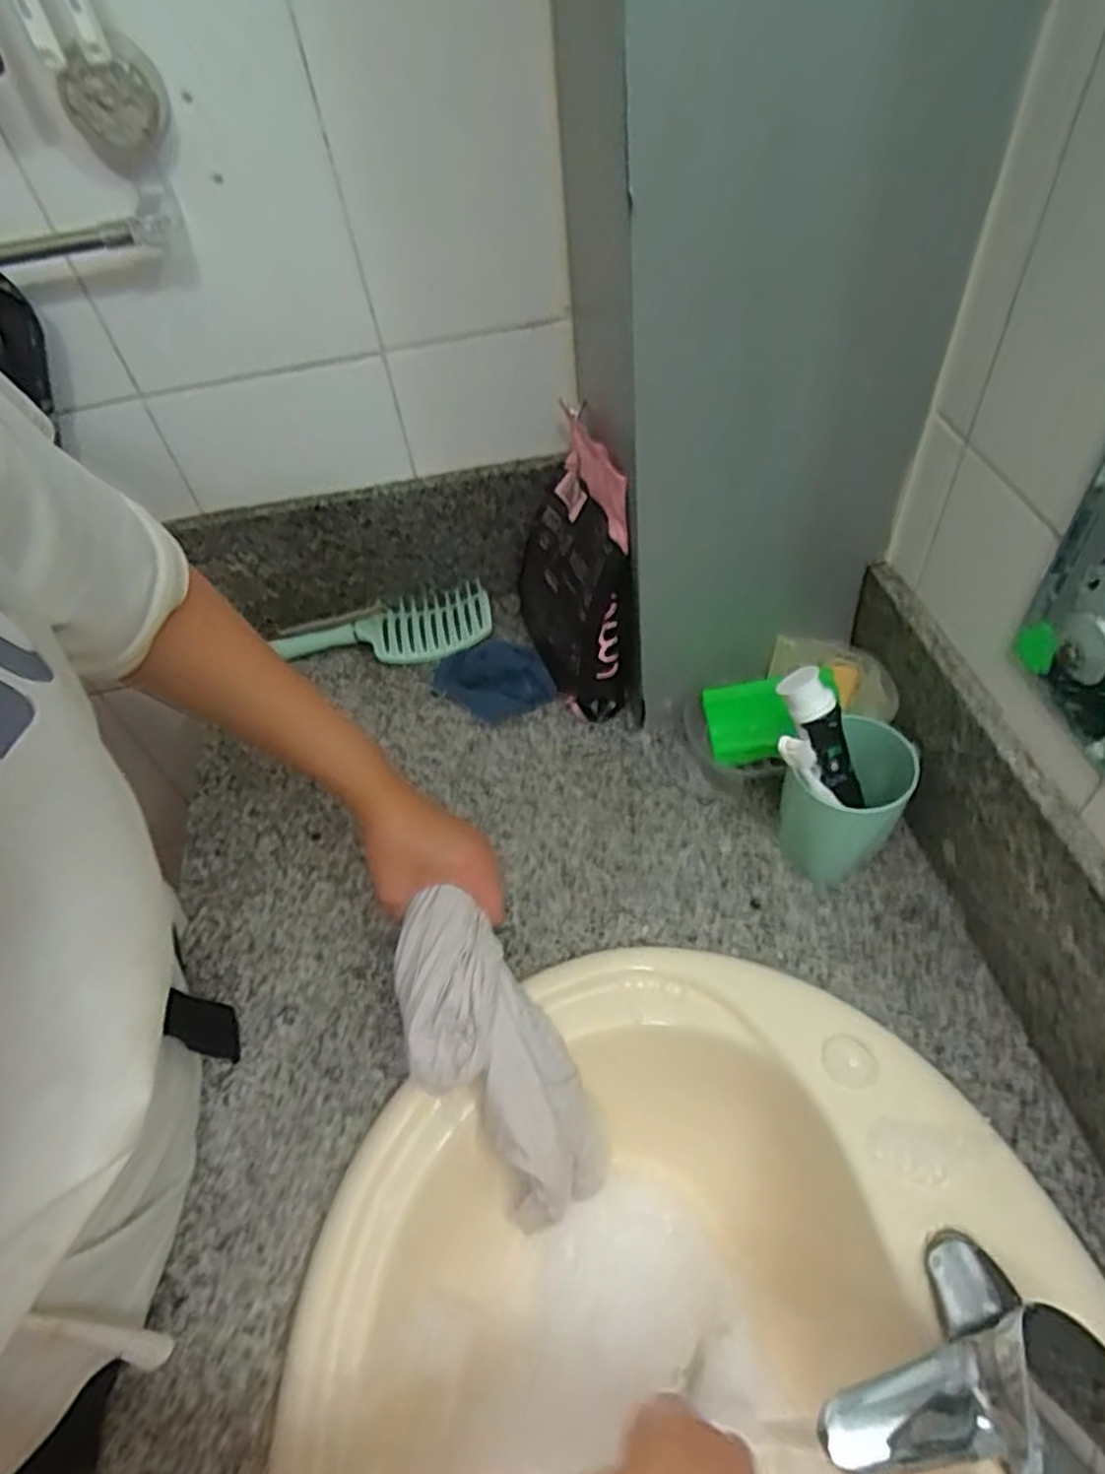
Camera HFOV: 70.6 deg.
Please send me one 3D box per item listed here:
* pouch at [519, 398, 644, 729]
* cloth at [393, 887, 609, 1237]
[{"bbox_3d":[0.011,-0.149,0.690,0.070,0.229,0.188,-16,51,-8],"label":"pouch"},{"bbox_3d":[-0.037,0.214,0.511,0.087,0.058,0.224,-31,93,-18],"label":"cloth"}]

